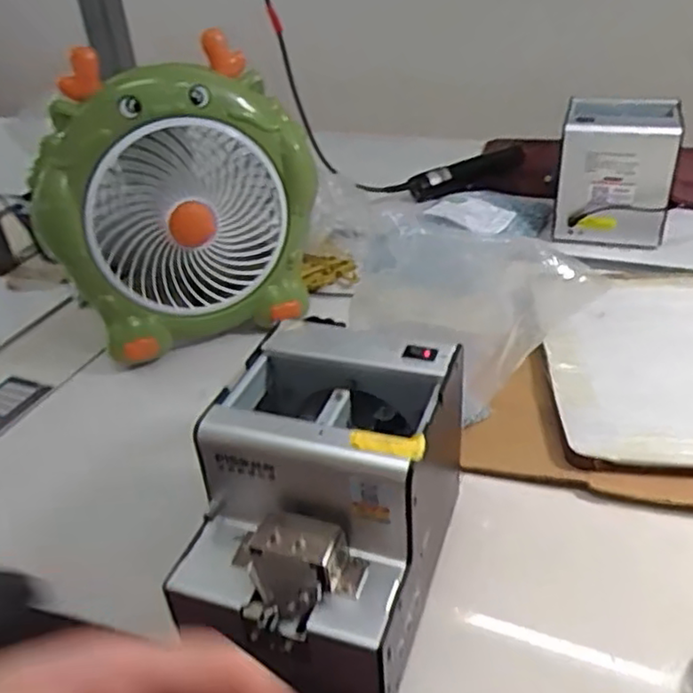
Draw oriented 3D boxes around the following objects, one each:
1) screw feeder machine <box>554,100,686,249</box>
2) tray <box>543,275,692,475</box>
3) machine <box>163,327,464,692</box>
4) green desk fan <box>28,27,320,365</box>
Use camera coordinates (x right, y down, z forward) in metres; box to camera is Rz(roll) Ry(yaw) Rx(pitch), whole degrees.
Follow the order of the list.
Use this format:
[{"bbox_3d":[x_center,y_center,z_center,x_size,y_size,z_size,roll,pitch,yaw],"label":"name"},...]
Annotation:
[{"bbox_3d":[0.322,-0.208,0.827,0.128,0.142,0.095,8,35,18],"label":"screw feeder machine"},{"bbox_3d":[0.301,0.004,0.621,0.236,0.019,0.305,0,33,7],"label":"tray"},{"bbox_3d":[-0.010,0.099,0.416,0.131,0.146,0.177,9,35,20],"label":"machine"},{"bbox_3d":[-0.154,-0.135,0.657,0.248,0.258,0.104,-20,36,-22],"label":"green desk fan"}]

